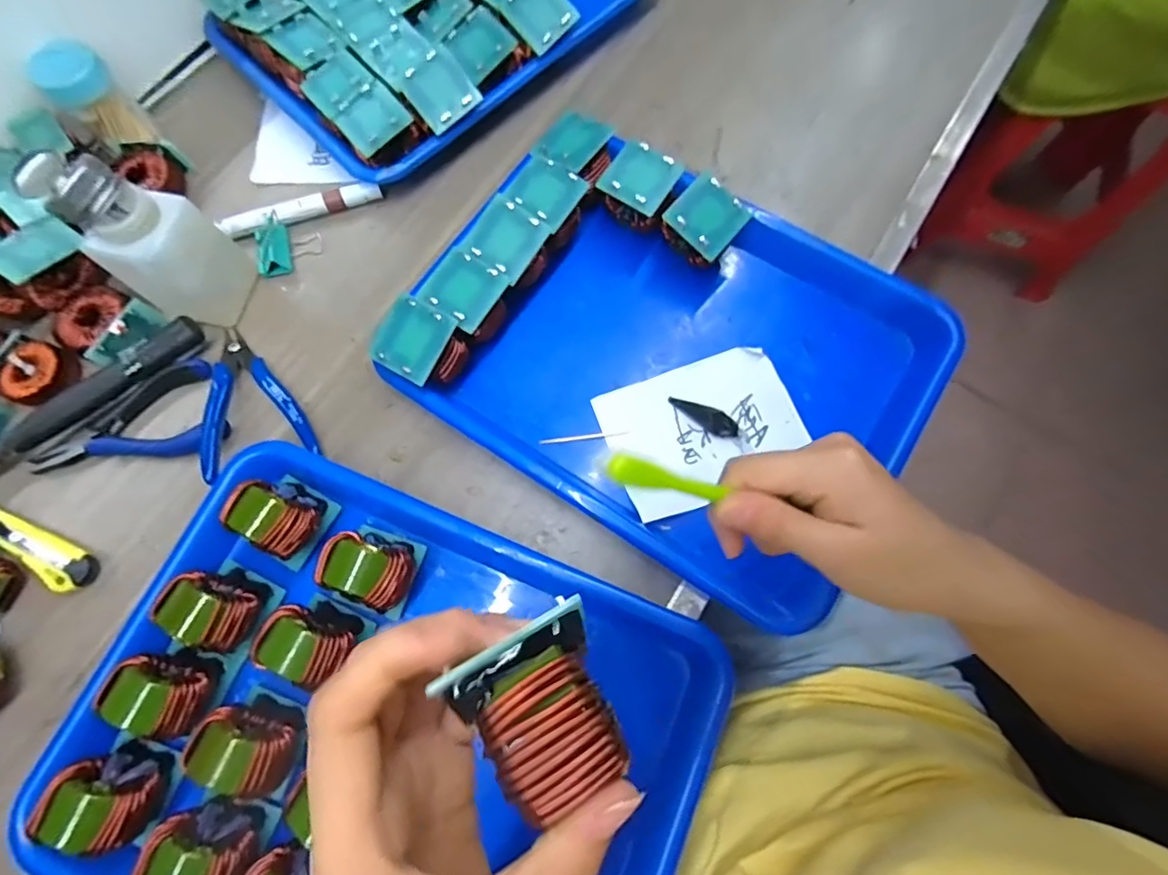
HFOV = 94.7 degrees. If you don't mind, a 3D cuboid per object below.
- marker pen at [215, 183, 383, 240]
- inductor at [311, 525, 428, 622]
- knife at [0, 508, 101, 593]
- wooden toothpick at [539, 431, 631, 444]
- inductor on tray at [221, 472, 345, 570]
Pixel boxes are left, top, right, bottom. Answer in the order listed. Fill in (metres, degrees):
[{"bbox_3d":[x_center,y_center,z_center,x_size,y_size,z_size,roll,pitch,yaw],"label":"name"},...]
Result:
[{"bbox_3d":[-0.215,-0.175,0.413,0.119,0.019,0.016,-17,74,-4],"label":"marker pen"},{"bbox_3d":[-0.125,0.078,0.315,0.045,0.043,0.047,18,75,6],"label":"inductor"},{"bbox_3d":[-0.362,0.065,0.344,0.110,0.014,0.025,26,76,8],"label":"knife"},{"bbox_3d":[0.001,0.000,0.365,0.060,0.006,0.004,-7,74,-1],"label":"wooden toothpick"},{"bbox_3d":[-0.185,0.048,0.321,0.047,0.035,0.046,27,76,8],"label":"inductor on tray"}]

